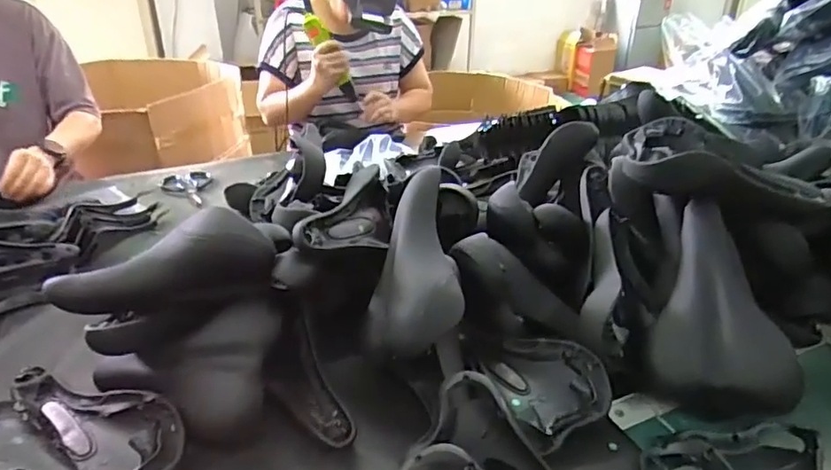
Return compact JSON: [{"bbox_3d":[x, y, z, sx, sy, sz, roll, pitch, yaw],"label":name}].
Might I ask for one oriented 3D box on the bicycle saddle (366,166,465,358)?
[{"bbox_3d":[0.000,0.032,0.670,0.116,0.086,0.251,3,52,0],"label":"bicycle saddle"}]

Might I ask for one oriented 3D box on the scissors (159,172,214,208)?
[{"bbox_3d":[-0.505,-0.104,1.248,0.113,0.015,0.199,-14,32,-24],"label":"scissors"}]

